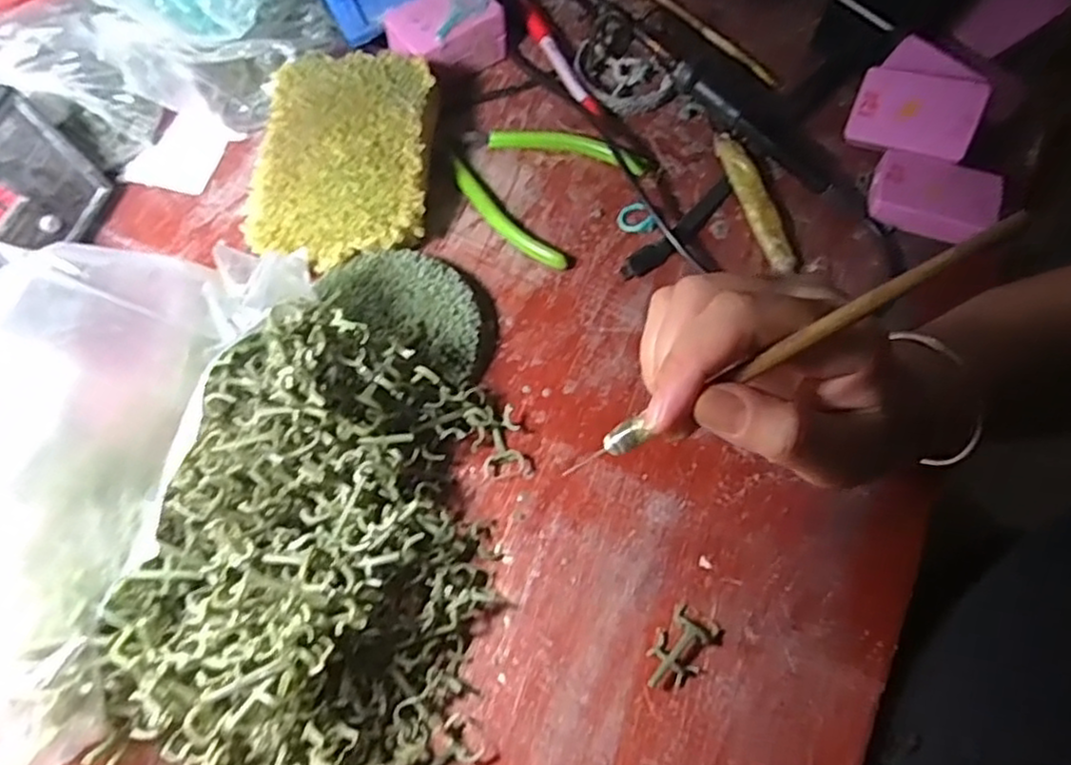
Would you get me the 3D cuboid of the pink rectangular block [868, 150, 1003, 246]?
[{"bbox_3d":[0.241,-0.111,0.425,0.070,0.023,0.041,17,68,8],"label":"pink rectangular block"}]

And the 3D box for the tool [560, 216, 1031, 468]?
[{"bbox_3d":[0.074,-0.007,0.226,0.157,0.004,0.008,-32,65,24],"label":"tool"}]

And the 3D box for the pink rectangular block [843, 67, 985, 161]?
[{"bbox_3d":[0.230,-0.164,0.426,0.069,0.010,0.048,21,95,21],"label":"pink rectangular block"}]

